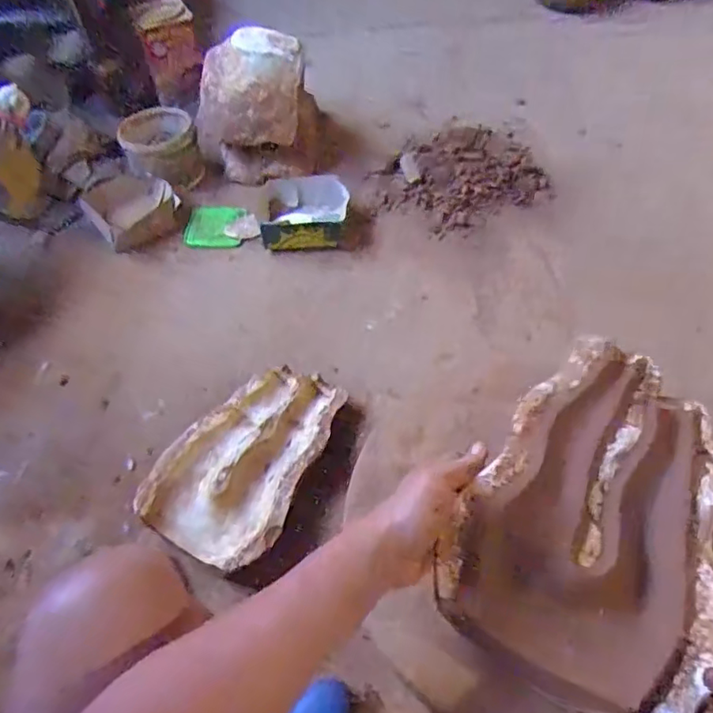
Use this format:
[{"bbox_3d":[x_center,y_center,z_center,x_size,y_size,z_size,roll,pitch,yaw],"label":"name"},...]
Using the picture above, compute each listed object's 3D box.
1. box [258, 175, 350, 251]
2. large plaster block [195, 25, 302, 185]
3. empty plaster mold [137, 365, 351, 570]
[{"bbox_3d":[-0.113,-0.325,1.265,0.186,0.048,0.204,-4,53,7],"label":"box"},{"bbox_3d":[-0.235,-0.584,1.308,0.255,0.226,0.291,-9,52,3],"label":"large plaster block"},{"bbox_3d":[-0.163,0.163,0.906,0.224,0.076,0.347,22,60,24],"label":"empty plaster mold"}]

